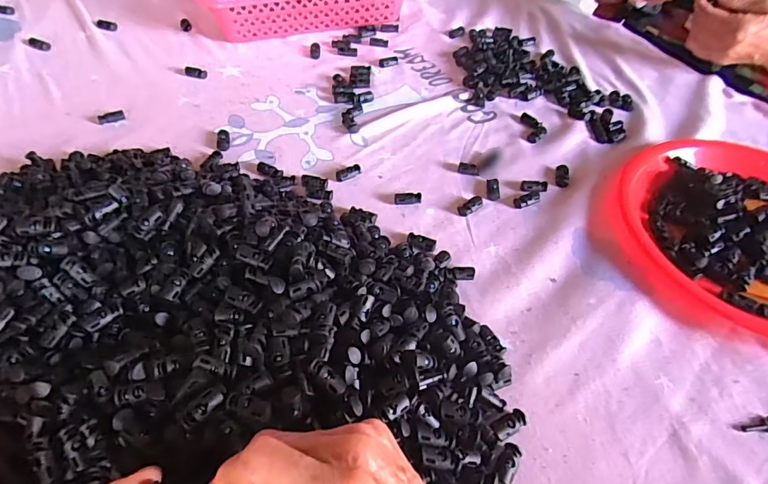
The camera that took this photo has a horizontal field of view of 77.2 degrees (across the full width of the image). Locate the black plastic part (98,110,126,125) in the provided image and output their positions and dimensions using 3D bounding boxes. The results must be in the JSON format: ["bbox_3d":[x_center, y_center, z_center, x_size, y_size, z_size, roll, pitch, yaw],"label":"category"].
[{"bbox_3d":[-0.316,-0.145,0.556,0.029,0.008,0.013,-18,53,-18],"label":"black plastic part"}]

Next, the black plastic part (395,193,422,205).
[{"bbox_3d":[0.024,-0.045,0.493,0.027,0.011,0.010,0,50,-4],"label":"black plastic part"}]

